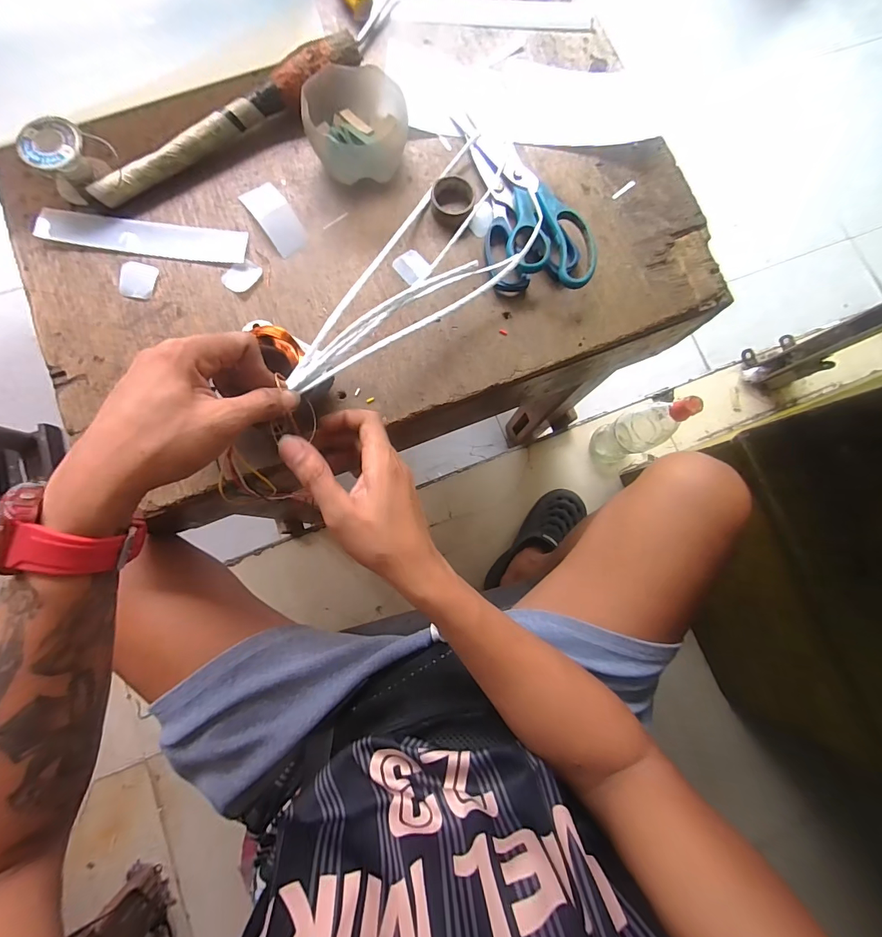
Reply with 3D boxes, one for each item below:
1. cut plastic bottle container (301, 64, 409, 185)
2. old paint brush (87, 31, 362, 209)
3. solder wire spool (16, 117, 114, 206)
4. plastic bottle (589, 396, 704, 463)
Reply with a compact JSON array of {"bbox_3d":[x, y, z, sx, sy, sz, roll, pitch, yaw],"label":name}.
[{"bbox_3d":[-0.079,-0.323,0.387,0.094,0.049,0.091,1,81,-4],"label":"cut plastic bottle container"},{"bbox_3d":[-0.195,-0.327,0.385,0.279,0.035,0.024,-37,85,-8],"label":"old paint brush"},{"bbox_3d":[-0.329,-0.271,0.362,0.049,0.042,0.047,1,81,-4],"label":"solder wire spool"},{"bbox_3d":[0.370,-0.071,0.746,0.077,0.290,0.079,-19,83,-6],"label":"plastic bottle"}]

